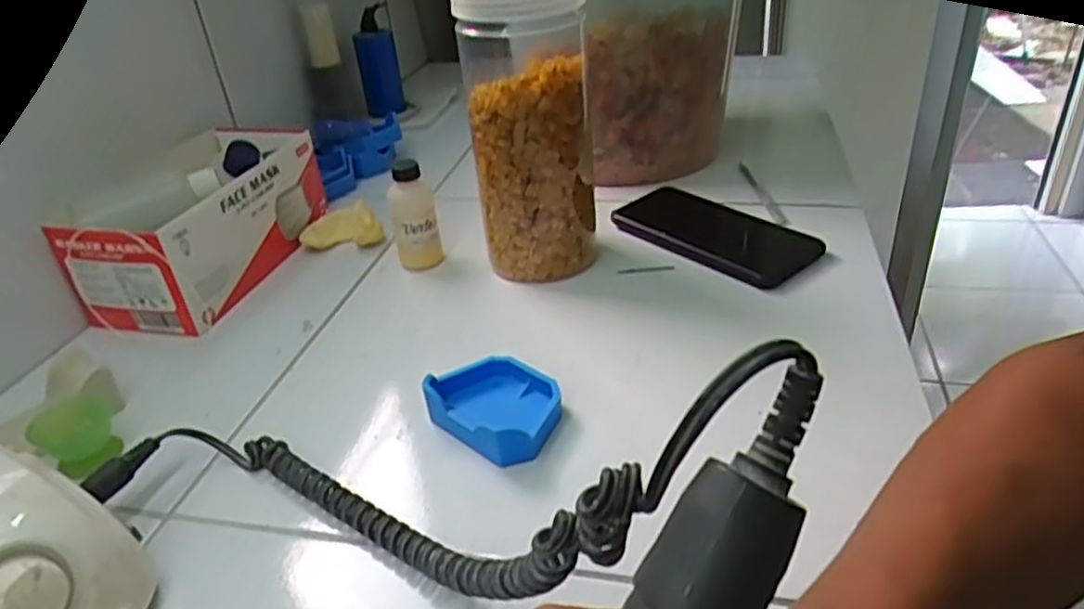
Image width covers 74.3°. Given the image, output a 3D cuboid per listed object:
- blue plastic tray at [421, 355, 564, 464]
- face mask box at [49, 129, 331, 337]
[{"bbox_3d":[-0.025,0.059,0.420,0.082,0.026,0.060,24,42,37],"label":"blue plastic tray"},{"bbox_3d":[-0.276,-0.070,0.597,0.118,0.091,0.211,3,33,12],"label":"face mask box"}]

